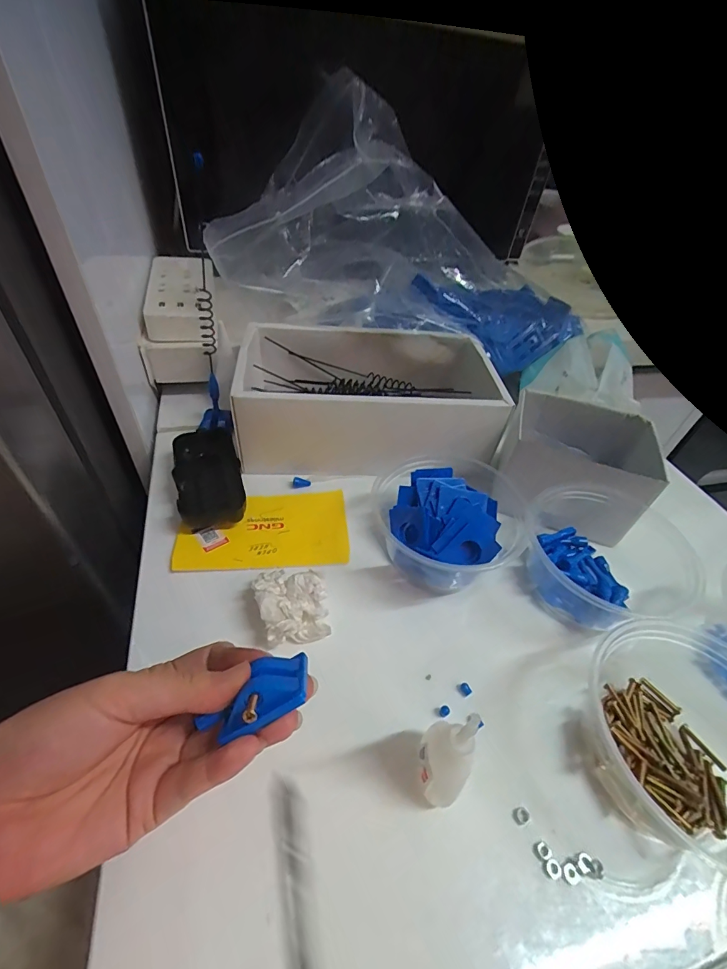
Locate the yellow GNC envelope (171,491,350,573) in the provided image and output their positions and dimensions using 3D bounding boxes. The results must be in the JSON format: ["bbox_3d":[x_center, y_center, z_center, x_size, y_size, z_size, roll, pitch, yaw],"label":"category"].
[{"bbox_3d":[-0.082,0.038,0.341,0.134,0.005,0.077,-2,45,-9],"label":"yellow GNC envelope"}]

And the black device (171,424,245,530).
[{"bbox_3d":[-0.136,-0.006,0.362,0.054,0.024,0.103,-9,47,-16],"label":"black device"}]

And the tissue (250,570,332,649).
[{"bbox_3d":[-0.049,0.084,0.285,0.045,0.025,0.053,-14,49,-20],"label":"tissue"}]

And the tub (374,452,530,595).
[{"bbox_3d":[0.065,0.032,0.328,0.094,0.055,0.096,-12,48,-19],"label":"tub"}]

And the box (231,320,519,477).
[{"bbox_3d":[0.008,-0.083,0.410,0.241,0.086,0.144,2,45,-5],"label":"box"}]

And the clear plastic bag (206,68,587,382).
[{"bbox_3d":[0.047,-0.268,0.451,0.386,0.198,0.177,4,45,-4],"label":"clear plastic bag"}]

